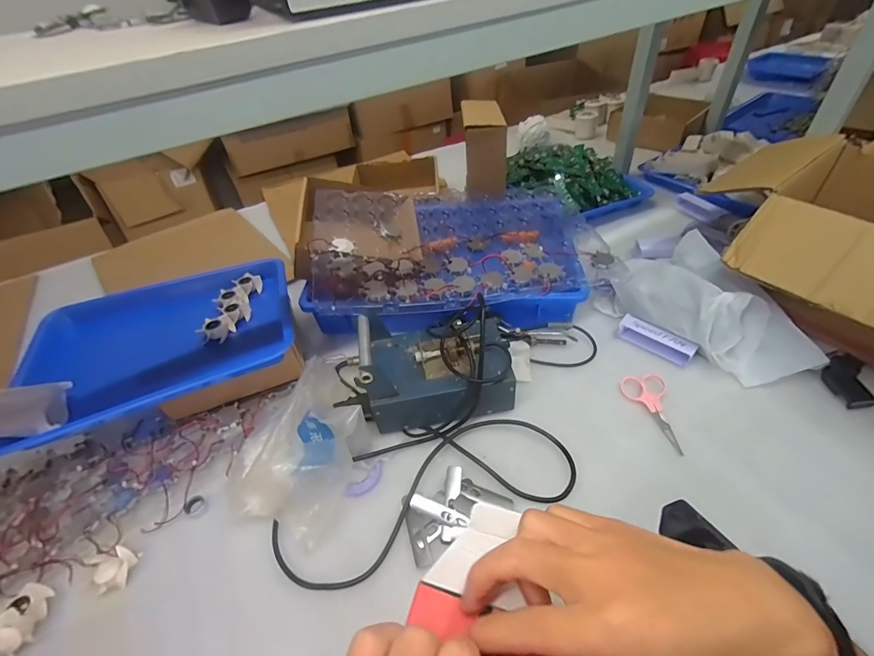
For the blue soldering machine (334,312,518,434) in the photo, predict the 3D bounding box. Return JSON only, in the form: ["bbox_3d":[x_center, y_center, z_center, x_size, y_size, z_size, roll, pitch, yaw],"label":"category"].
[{"bbox_3d":[-0.014,0.051,0.526,0.213,0.110,0.120,-10,46,-4],"label":"blue soldering machine"}]

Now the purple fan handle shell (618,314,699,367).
[{"bbox_3d":[0.310,0.016,0.576,0.032,0.027,0.099,-37,52,-27],"label":"purple fan handle shell"}]

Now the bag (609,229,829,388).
[{"bbox_3d":[0.379,-0.018,0.565,0.146,0.085,0.233,-22,48,-15],"label":"bag"}]

